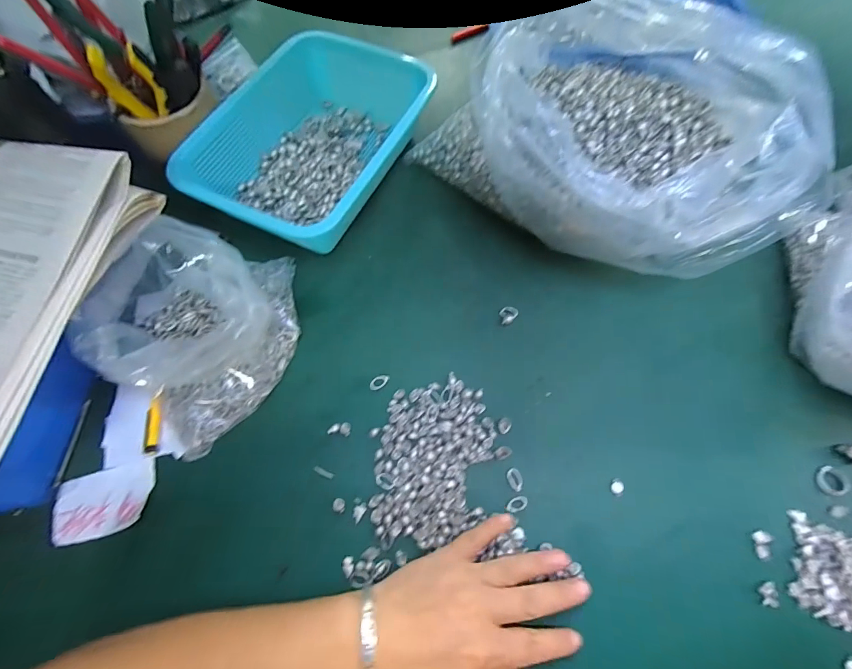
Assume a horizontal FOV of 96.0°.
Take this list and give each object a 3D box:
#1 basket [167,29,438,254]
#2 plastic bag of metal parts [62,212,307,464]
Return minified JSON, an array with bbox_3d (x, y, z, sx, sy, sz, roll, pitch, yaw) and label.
[{"bbox_3d":[-0.118,-0.213,0.429,0.189,0.078,0.269,20,70,10],"label":"basket"},{"bbox_3d":[-0.190,-0.010,0.338,0.169,0.090,0.160,-35,70,-12],"label":"plastic bag of metal parts"}]

